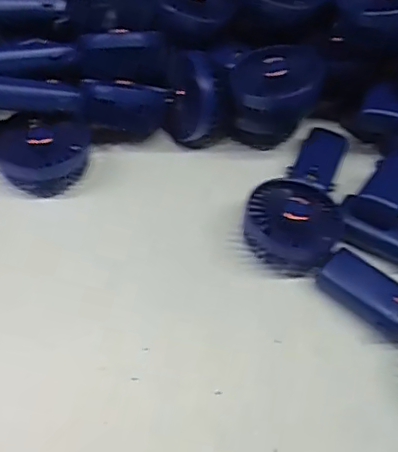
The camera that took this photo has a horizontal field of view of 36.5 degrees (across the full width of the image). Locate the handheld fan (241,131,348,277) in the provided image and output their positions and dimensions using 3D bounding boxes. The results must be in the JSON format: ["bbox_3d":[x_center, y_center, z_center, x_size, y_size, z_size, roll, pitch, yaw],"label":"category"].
[{"bbox_3d":[0.107,-0.035,0.568,0.083,0.045,0.182,25,54,14],"label":"handheld fan"}]

